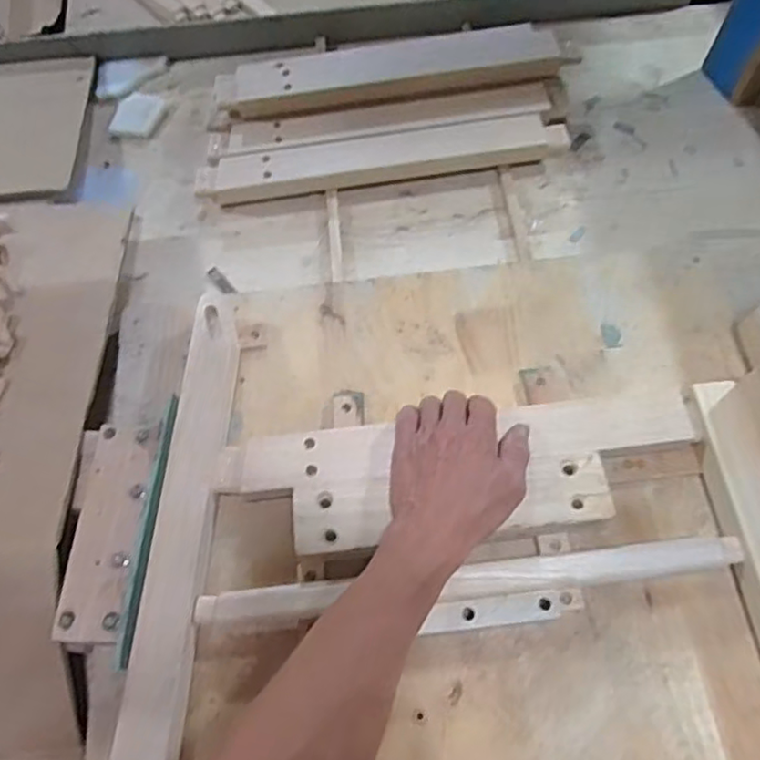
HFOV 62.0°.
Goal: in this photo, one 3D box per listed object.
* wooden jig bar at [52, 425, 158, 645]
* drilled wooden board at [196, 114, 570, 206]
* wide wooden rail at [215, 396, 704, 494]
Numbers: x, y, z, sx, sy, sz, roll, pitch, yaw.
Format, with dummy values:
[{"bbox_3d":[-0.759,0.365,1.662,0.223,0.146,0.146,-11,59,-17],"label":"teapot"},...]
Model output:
[{"bbox_3d":[-0.214,0.120,0.506,0.051,0.019,0.165,1,65,2],"label":"wooden jig bar"},{"bbox_3d":[0.004,-0.259,0.749,0.423,0.035,0.060,-8,65,-2],"label":"drilled wooden board"},{"bbox_3d":[0.067,0.056,0.535,0.406,0.017,0.051,-5,64,1],"label":"wide wooden rail"}]

